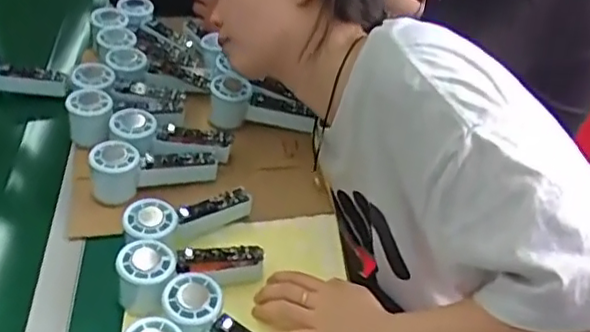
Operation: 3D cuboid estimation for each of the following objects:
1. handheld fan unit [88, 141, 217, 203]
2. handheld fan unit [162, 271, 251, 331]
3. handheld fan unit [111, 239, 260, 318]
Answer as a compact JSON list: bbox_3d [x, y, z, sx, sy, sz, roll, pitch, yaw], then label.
[{"bbox_3d":[-0.172,0.004,0.776,0.150,0.060,0.055,-5,42,-13],"label":"handheld fan unit"},{"bbox_3d":[-0.066,0.166,0.609,0.152,0.045,0.058,33,46,10],"label":"handheld fan unit"},{"bbox_3d":[-0.110,0.106,0.666,0.147,0.055,0.060,-13,44,-20],"label":"handheld fan unit"}]

